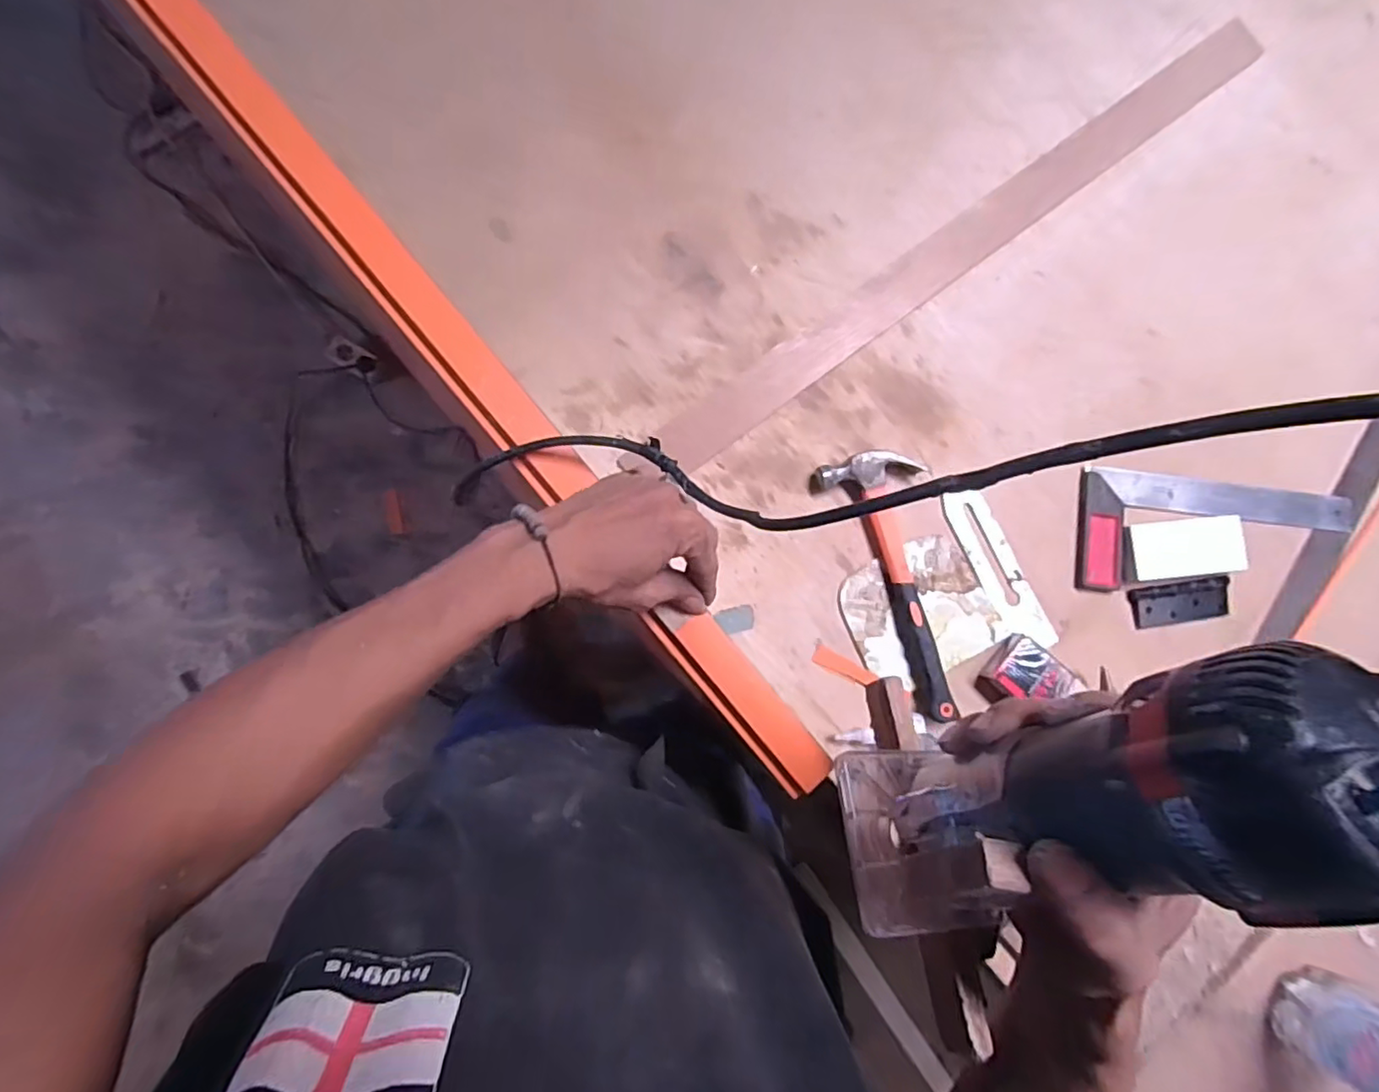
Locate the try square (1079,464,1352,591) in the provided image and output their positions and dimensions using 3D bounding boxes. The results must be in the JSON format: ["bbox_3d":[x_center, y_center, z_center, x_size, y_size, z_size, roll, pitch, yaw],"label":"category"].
[{"bbox_3d":[0.544,-0.009,0.634,0.302,0.016,0.124,4,87,-5],"label":"try square"}]

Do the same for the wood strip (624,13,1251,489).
[{"bbox_3d":[0.290,-0.318,0.636,0.773,0.006,0.052,-37,91,-5],"label":"wood strip"}]

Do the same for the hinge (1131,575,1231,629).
[{"bbox_3d":[0.503,0.058,0.626,0.109,0.010,0.044,-6,88,-5],"label":"hinge"}]

